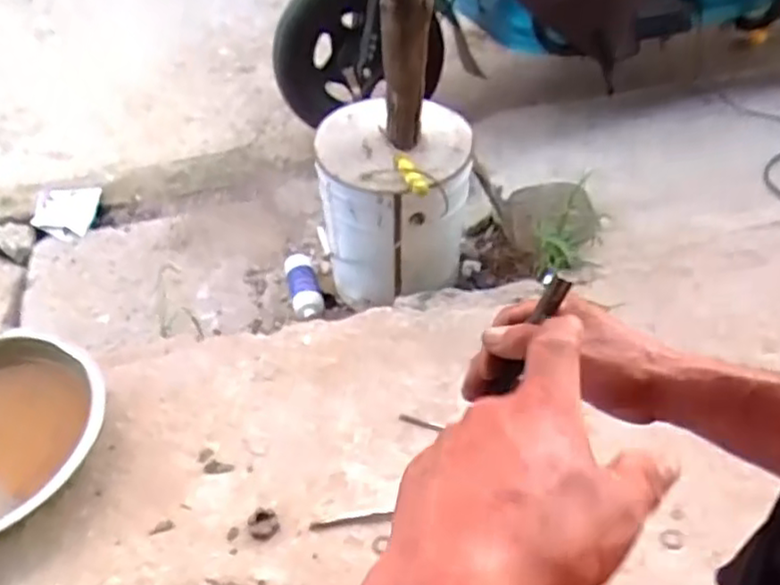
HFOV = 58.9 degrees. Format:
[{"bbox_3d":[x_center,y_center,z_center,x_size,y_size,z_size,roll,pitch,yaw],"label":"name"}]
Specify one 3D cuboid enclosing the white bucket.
[{"bbox_3d":[0.012,-0.191,1.371,0.276,0.333,0.277,-2,47,2],"label":"white bucket"}]

